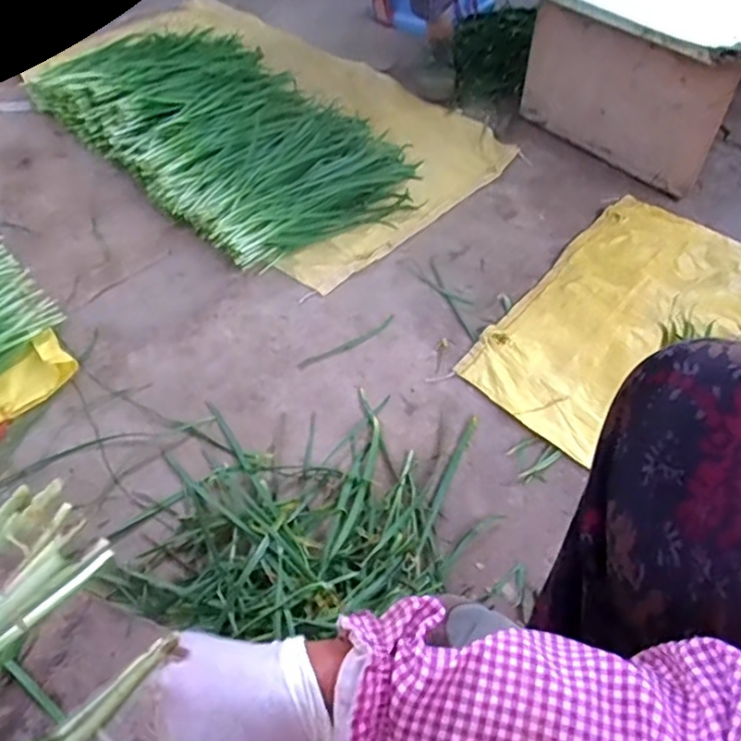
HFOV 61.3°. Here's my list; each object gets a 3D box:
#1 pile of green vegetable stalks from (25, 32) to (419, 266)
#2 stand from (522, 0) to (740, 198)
[{"bbox_3d":[-0.276,-0.478,1.194,0.434,0.097,0.737,-37,64,-26],"label":"pile of green vegetable stalks"},{"bbox_3d":[0.615,-0.639,1.229,0.405,0.321,0.617,38,60,22],"label":"stand"}]

